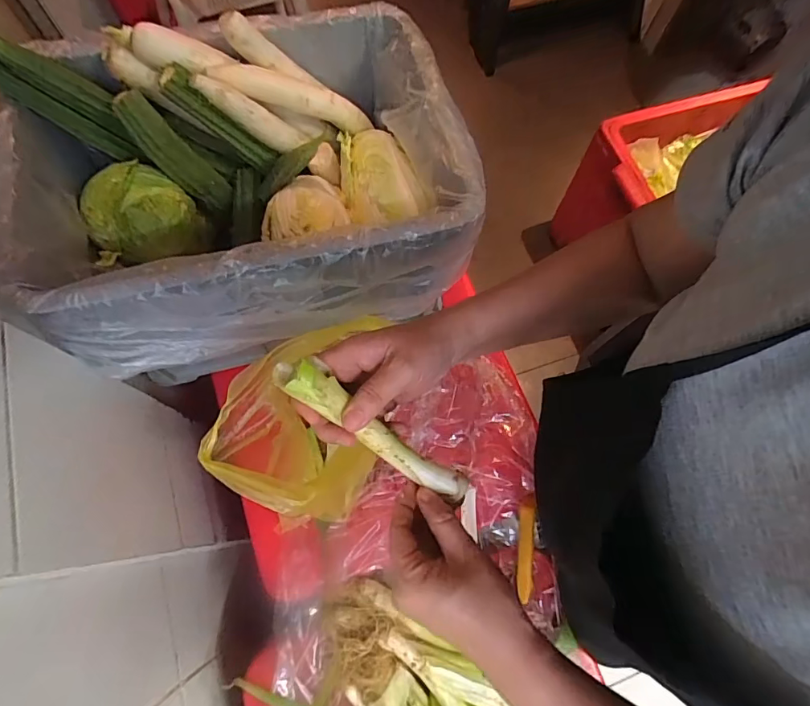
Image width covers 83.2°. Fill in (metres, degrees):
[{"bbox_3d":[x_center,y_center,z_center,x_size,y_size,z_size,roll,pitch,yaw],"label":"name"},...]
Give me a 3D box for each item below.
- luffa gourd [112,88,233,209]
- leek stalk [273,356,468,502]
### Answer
[{"bbox_3d":[-0.314,-0.273,0.635,0.039,0.196,0.048,1,69,21],"label":"luffa gourd"},{"bbox_3d":[-0.020,0.058,0.333,0.167,0.018,0.028,39,72,-16],"label":"leek stalk"}]

